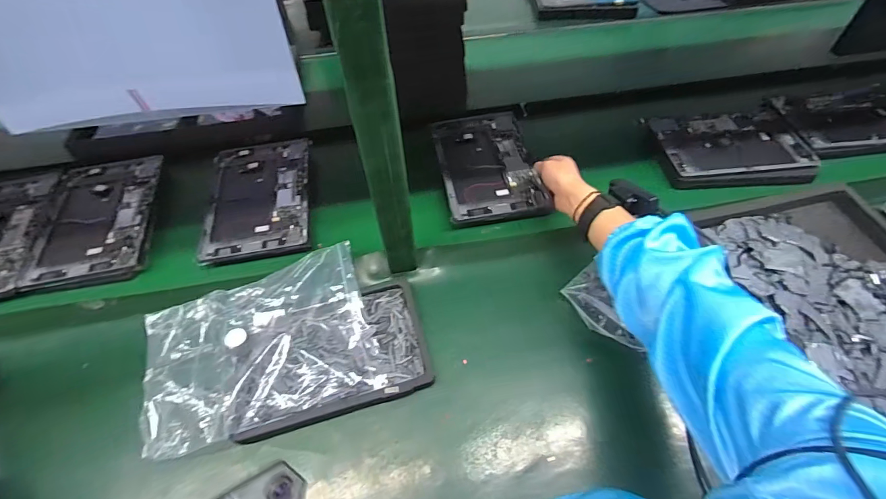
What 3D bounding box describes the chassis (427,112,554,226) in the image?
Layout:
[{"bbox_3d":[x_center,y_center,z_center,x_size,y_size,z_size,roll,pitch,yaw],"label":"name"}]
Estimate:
[{"bbox_3d":[0.077,-0.157,0.724,0.165,0.012,0.270,-7,54,-4],"label":"chassis"}]

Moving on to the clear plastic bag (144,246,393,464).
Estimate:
[{"bbox_3d":[-0.240,0.112,0.515,0.280,0.025,0.217,-17,54,-11],"label":"clear plastic bag"}]

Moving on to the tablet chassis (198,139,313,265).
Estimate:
[{"bbox_3d":[-0.313,-0.094,0.685,0.164,0.010,0.263,-10,53,-6],"label":"tablet chassis"}]

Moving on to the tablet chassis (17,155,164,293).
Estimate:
[{"bbox_3d":[-0.568,-0.055,0.663,0.165,0.008,0.271,-12,53,-7],"label":"tablet chassis"}]

